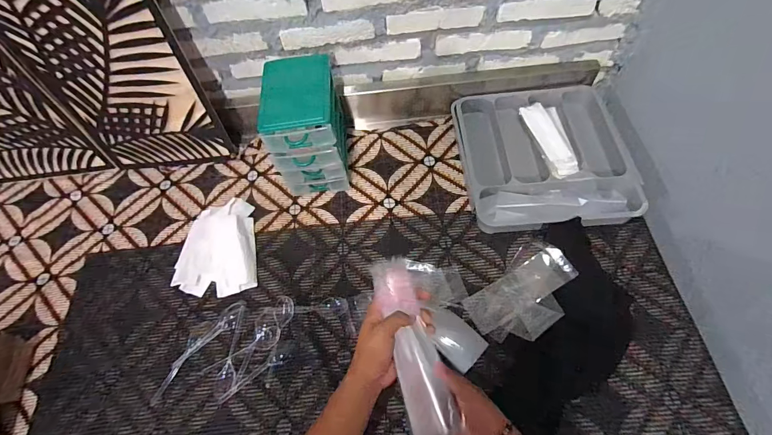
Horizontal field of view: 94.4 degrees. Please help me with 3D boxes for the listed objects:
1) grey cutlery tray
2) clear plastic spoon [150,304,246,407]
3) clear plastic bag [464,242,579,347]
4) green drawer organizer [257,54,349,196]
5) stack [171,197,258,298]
[{"bbox_3d":[0.336,-0.139,0.775,0.324,0.068,0.344,-6,61,1],"label":"grey cutlery tray"},{"bbox_3d":[-0.336,0.237,0.645,0.036,0.008,0.209,32,68,20],"label":"clear plastic spoon"},{"bbox_3d":[0.251,0.138,0.643,0.198,0.036,0.122,-38,65,-16],"label":"clear plastic bag"},{"bbox_3d":[-0.163,-0.182,0.756,0.136,0.209,0.189,-6,61,1],"label":"green drawer organizer"},{"bbox_3d":[-0.348,0.062,0.735,0.149,0.030,0.199,-11,61,-2],"label":"stack"}]

